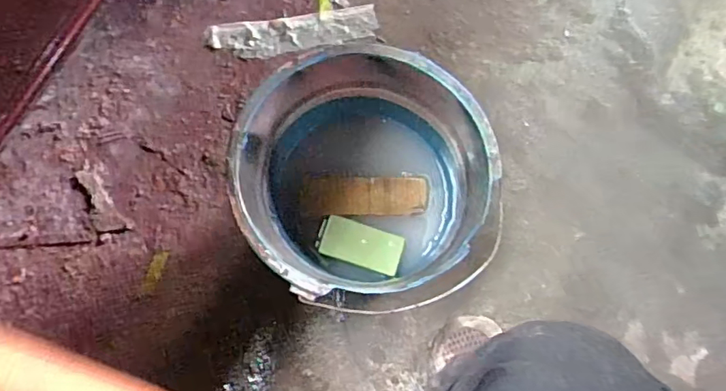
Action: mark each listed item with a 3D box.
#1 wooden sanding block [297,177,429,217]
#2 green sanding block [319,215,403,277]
[{"bbox_3d":[0.002,0.001,0.692,0.157,0.021,0.049,-2,83,-5],"label":"wooden sanding block"},{"bbox_3d":[-0.002,0.062,0.667,0.096,0.033,0.048,19,82,-2],"label":"green sanding block"}]

